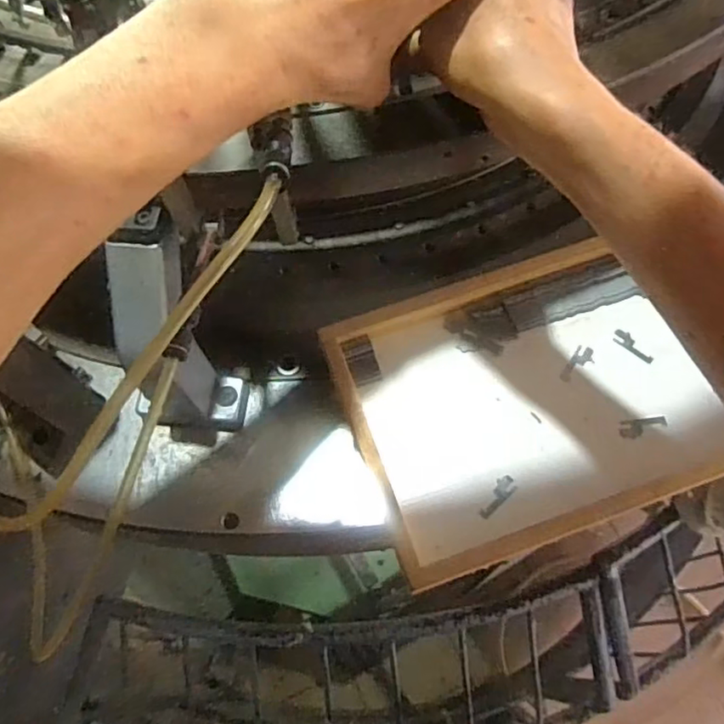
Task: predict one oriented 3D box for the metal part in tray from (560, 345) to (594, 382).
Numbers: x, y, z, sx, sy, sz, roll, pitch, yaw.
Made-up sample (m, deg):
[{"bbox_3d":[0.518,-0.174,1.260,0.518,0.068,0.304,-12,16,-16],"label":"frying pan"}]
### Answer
[{"bbox_3d":[0.165,0.002,0.465,0.016,0.004,0.034,34,72,17],"label":"metal part in tray"}]

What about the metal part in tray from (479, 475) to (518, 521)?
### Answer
[{"bbox_3d":[0.094,0.094,0.426,0.035,0.004,0.014,-41,70,-14],"label":"metal part in tray"}]

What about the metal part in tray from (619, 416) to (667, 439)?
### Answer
[{"bbox_3d":[0.204,0.047,0.441,0.034,0.004,0.013,-9,65,-1],"label":"metal part in tray"}]

